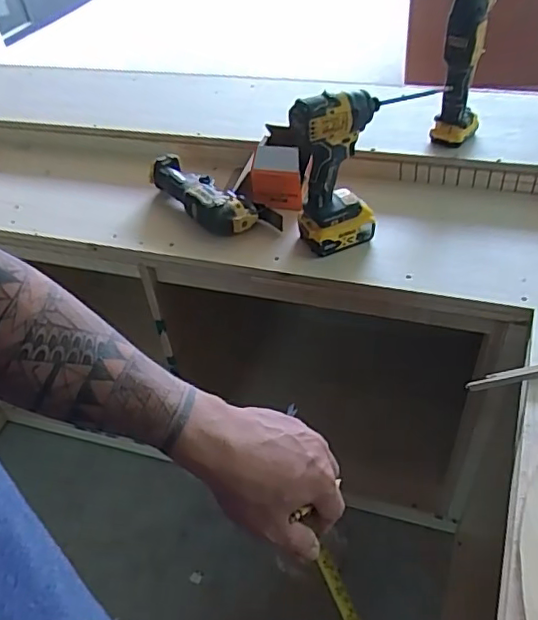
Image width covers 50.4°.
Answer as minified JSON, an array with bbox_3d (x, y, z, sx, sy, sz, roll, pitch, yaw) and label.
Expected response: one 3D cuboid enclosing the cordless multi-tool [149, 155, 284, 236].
[{"bbox_3d":[-0.107,-0.197,1.019,0.274,0.060,0.093,25,53,28],"label":"cordless multi-tool"}]

